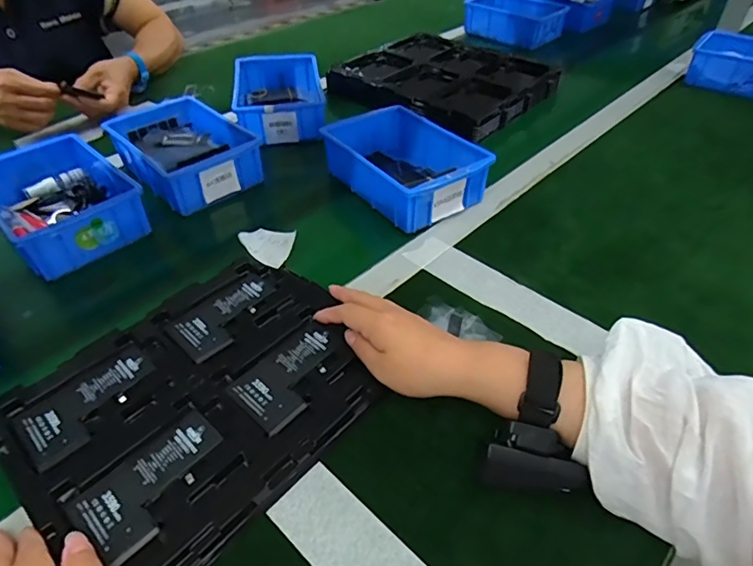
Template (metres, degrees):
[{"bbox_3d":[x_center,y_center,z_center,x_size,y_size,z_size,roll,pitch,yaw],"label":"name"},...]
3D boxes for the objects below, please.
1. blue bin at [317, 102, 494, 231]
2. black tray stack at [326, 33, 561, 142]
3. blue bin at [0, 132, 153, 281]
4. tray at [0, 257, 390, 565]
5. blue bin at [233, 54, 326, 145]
[{"bbox_3d":[0.029,-0.158,0.608,0.130,0.057,0.207,-24,52,-26],"label":"blue bin"},{"bbox_3d":[0.115,-0.354,0.852,0.312,0.050,0.264,33,51,25],"label":"black tray stack"},{"bbox_3d":[-0.370,-0.097,0.567,0.198,0.058,0.128,33,52,32],"label":"blue bin"},{"bbox_3d":[-0.137,0.086,0.393,0.217,0.023,0.262,35,52,27],"label":"tray"},{"bbox_3d":[-0.154,-0.293,0.768,0.128,0.058,0.200,-7,43,-7],"label":"blue bin"}]

